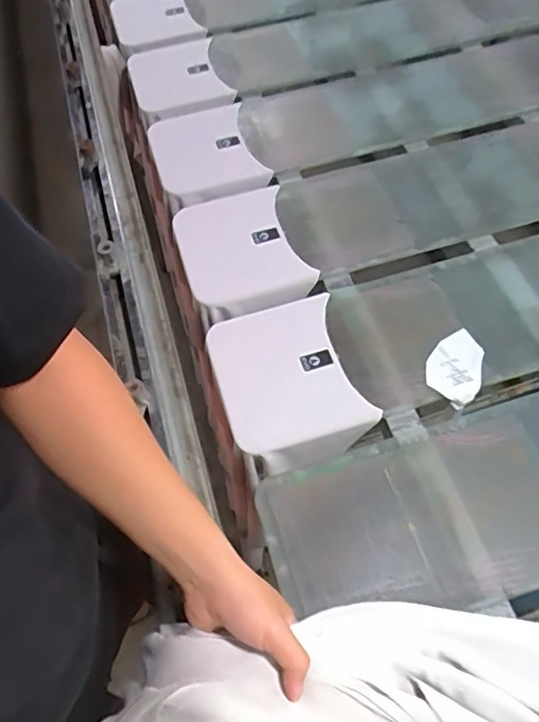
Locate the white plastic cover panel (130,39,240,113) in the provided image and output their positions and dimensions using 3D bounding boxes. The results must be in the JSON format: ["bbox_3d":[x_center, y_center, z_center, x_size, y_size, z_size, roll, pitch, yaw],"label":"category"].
[{"bbox_3d":[-0.173,-0.535,1.041,0.163,0.013,0.204,-17,61,-9],"label":"white plastic cover panel"}]

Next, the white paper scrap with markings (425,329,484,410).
[{"bbox_3d":[0.238,0.005,0.700,0.067,0.009,0.101,26,63,15],"label":"white paper scrap with markings"}]

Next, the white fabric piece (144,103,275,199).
[{"bbox_3d":[-0.107,-0.353,0.931,0.176,0.020,0.193,-9,60,-4],"label":"white fabric piece"}]

